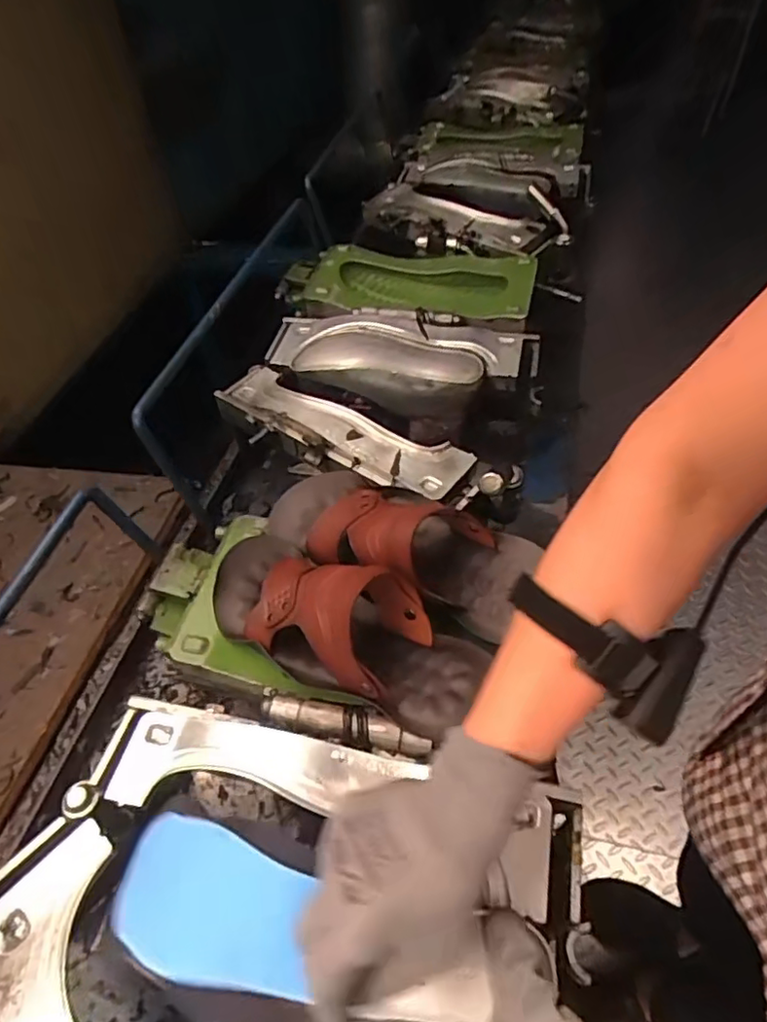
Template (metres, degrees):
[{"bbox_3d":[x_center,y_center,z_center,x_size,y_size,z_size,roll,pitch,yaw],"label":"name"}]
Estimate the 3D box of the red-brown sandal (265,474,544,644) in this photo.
[{"bbox_3d":[0.013,0.025,0.563,0.271,0.102,0.106,24,57,24],"label":"red-brown sandal"}]

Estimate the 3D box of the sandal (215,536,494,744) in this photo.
[{"bbox_3d":[-0.038,0.083,0.512,0.270,0.084,0.103,22,56,22],"label":"sandal"}]

